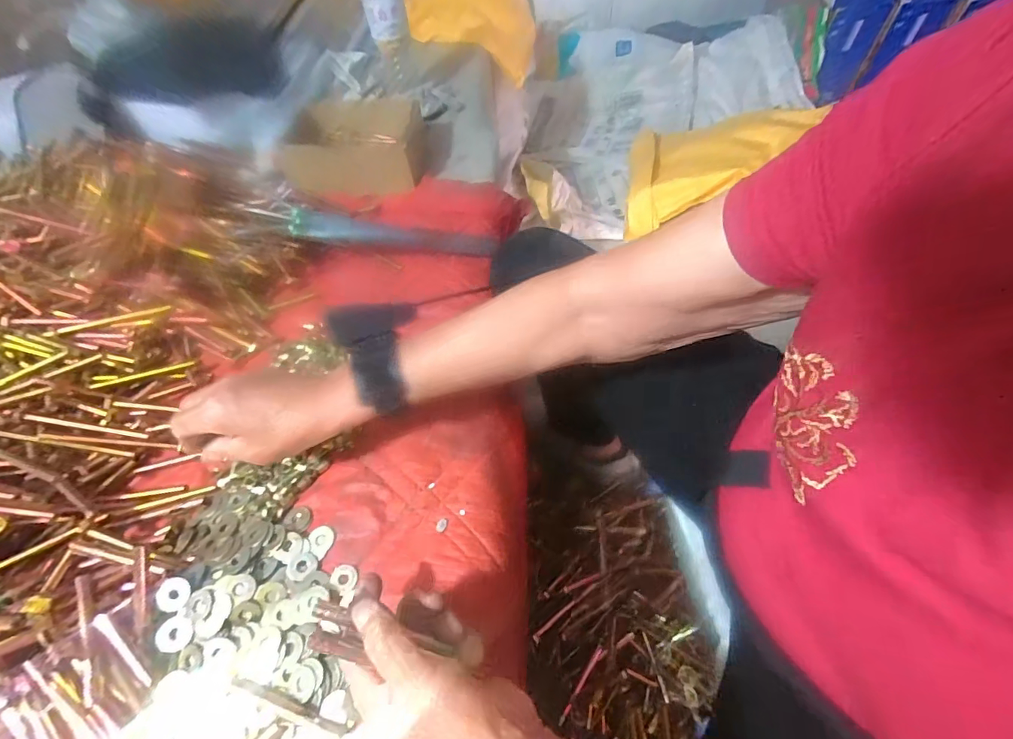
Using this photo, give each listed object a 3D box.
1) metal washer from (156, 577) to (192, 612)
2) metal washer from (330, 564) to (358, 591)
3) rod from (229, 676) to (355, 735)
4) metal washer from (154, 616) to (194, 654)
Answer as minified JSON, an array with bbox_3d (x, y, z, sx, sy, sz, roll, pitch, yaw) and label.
[{"bbox_3d":[-0.247,0.168,0.337,0.024,0.004,0.022,2,62,-5],"label":"metal washer"},{"bbox_3d":[-0.128,0.163,0.356,0.021,0.004,0.019,5,55,3],"label":"metal washer"},{"bbox_3d":[-0.146,0.225,0.302,0.090,0.011,0.009,14,56,9],"label":"rod"},{"bbox_3d":[-0.240,0.191,0.327,0.024,0.004,0.022,3,62,-6],"label":"metal washer"}]

